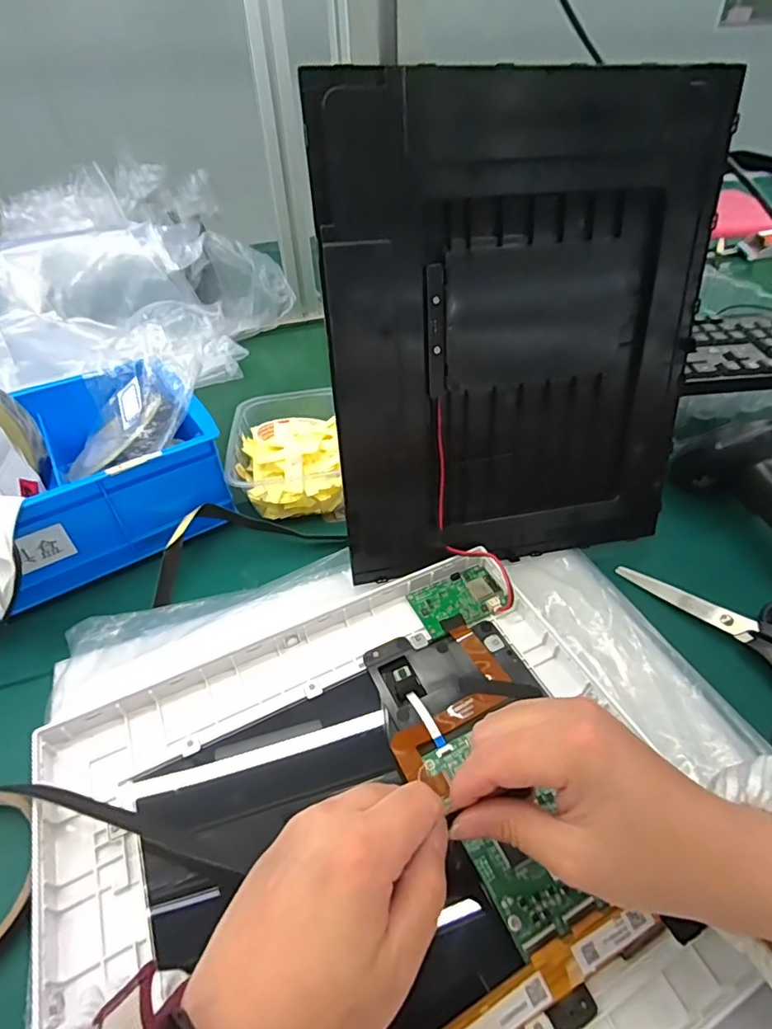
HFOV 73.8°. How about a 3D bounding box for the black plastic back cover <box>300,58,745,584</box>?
[{"bbox_3d":[0.087,-0.102,0.333,0.244,0.288,0.026,-9,28,-11],"label":"black plastic back cover"}]

